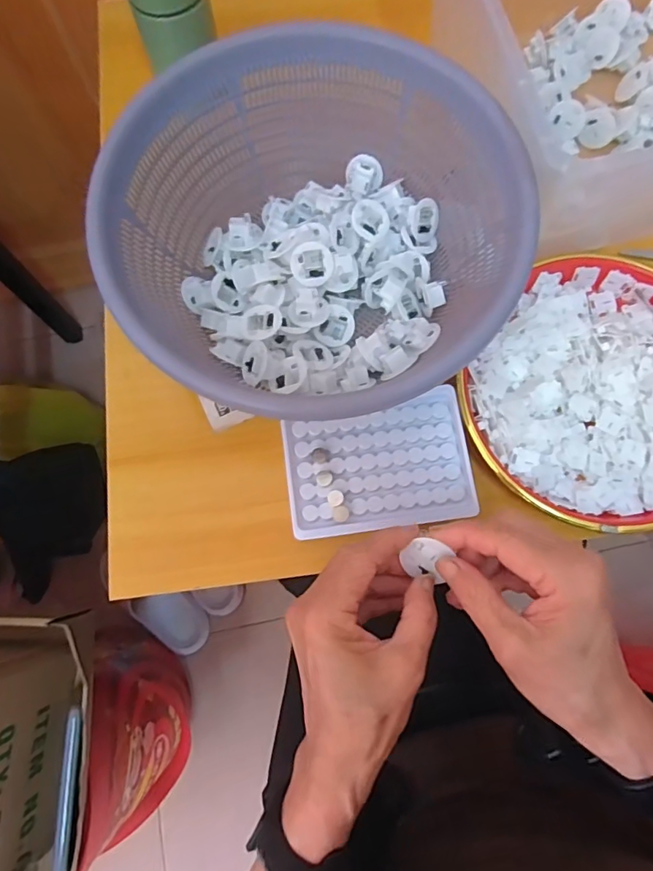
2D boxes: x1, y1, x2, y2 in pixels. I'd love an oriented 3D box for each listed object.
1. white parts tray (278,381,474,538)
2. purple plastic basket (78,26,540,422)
[{"bbox_3d":[0.037,0.020,0.367,0.129,0.022,0.091,-8,77,-1],"label":"white parts tray"},{"bbox_3d":[-0.013,-0.145,0.379,0.271,0.101,0.265,0,77,0],"label":"purple plastic basket"}]

